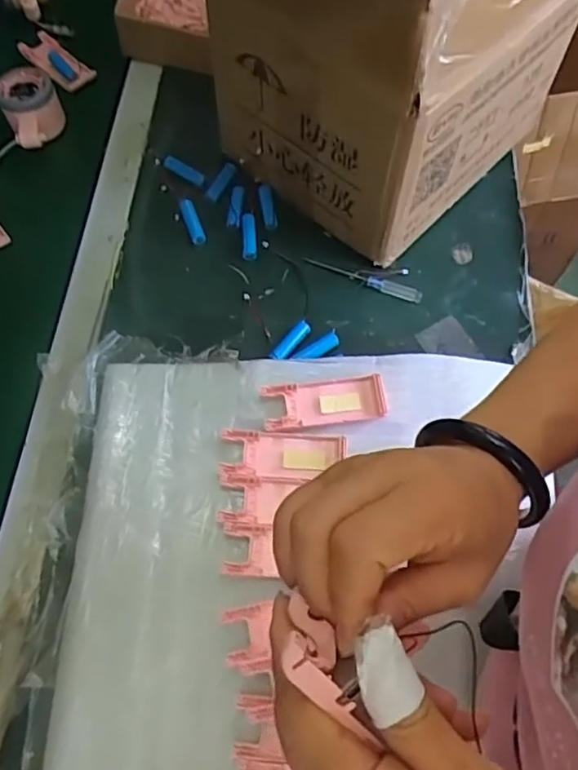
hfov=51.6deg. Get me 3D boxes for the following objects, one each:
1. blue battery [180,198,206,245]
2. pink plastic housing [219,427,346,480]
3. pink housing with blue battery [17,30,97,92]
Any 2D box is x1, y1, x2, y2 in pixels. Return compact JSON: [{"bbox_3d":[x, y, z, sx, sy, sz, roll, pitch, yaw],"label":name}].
[{"bbox_3d":[-0.099,-0.170,0.612,0.015,0.013,0.054,-19,66,-10],"label":"blue battery"},{"bbox_3d":[-0.005,0.057,0.493,0.100,0.007,0.038,3,65,0],"label":"pink plastic housing"},{"bbox_3d":[-0.273,-0.380,0.699,0.043,0.010,0.098,-42,72,-18],"label":"pink housing with blue battery"}]

